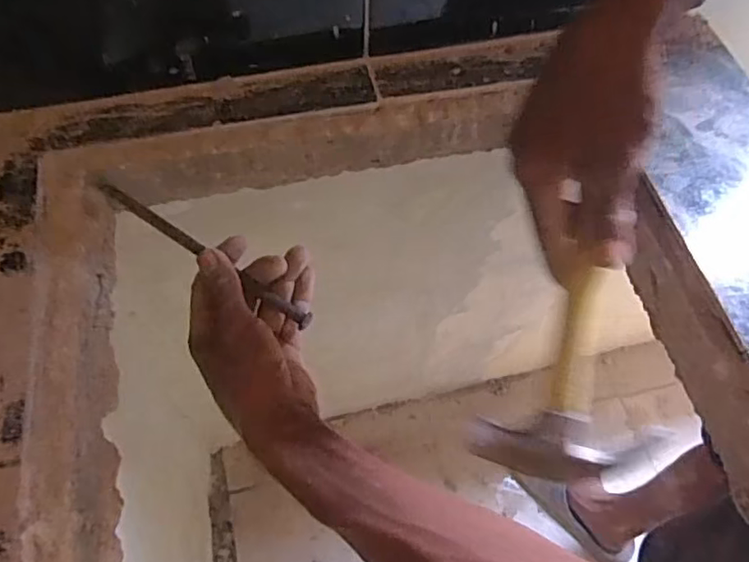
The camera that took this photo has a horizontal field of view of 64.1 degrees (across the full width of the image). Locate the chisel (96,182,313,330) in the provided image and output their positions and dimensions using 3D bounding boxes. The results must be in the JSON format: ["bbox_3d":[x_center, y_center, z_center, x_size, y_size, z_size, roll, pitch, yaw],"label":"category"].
[{"bbox_3d":[-0.126,-0.020,0.436,0.187,0.014,0.010,33,64,1],"label":"chisel"}]

